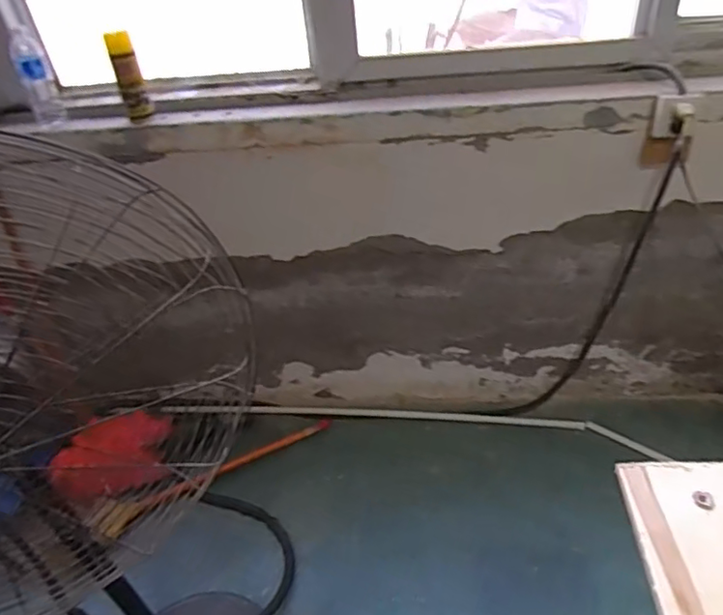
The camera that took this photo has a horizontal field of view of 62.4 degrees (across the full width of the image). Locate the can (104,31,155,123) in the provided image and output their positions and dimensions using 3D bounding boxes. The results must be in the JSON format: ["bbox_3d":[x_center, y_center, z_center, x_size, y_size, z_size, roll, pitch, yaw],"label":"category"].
[{"bbox_3d":[-0.514,-0.507,1.331,0.056,0.193,0.049,-17,43,-13],"label":"can"}]

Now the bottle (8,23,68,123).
[{"bbox_3d":[-0.750,-0.530,1.378,0.073,0.210,0.055,-25,45,-21],"label":"bottle"}]

